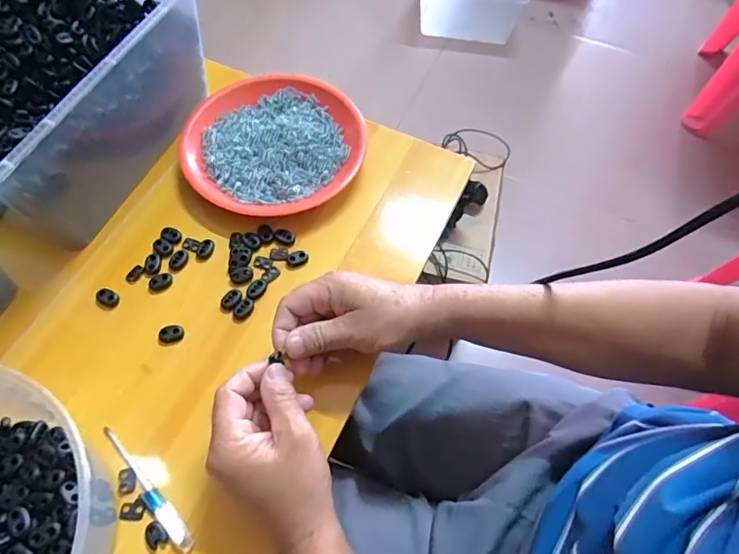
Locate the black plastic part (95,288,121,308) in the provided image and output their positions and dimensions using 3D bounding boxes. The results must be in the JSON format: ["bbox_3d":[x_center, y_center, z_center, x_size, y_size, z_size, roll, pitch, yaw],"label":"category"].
[{"bbox_3d":[-0.246,0.019,0.458,0.023,0.005,0.016,29,65,13],"label":"black plastic part"}]

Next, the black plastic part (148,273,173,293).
[{"bbox_3d":[-0.200,0.005,0.467,0.022,0.004,0.017,-32,67,-16],"label":"black plastic part"}]

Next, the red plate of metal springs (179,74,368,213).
[{"bbox_3d":[-0.104,-0.147,0.533,0.191,0.029,0.166,-22,65,-12],"label":"red plate of metal springs"}]

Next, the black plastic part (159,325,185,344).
[{"bbox_3d":[-0.180,0.052,0.444,0.021,0.006,0.017,1,62,-1],"label":"black plastic part"}]

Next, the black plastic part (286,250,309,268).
[{"bbox_3d":[-0.071,-0.018,0.479,0.022,0.006,0.014,-19,64,-11],"label":"black plastic part"}]

